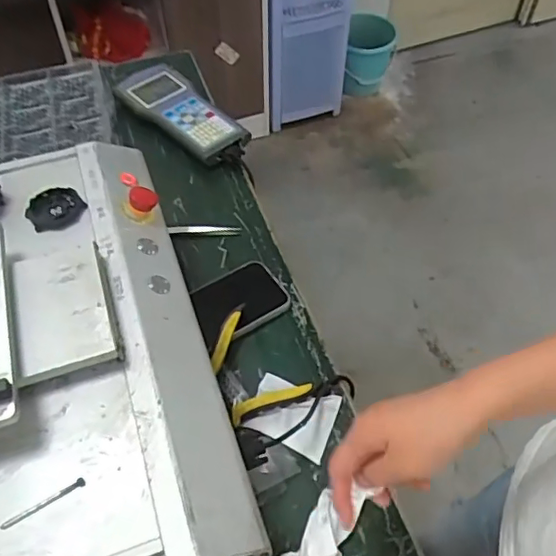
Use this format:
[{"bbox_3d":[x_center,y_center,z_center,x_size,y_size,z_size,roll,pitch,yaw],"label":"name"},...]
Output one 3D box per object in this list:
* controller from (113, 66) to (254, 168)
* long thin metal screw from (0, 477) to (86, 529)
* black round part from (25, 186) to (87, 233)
[{"bbox_3d":[-0.147,-0.257,0.869,0.250,0.034,0.095,37,61,25],"label":"controller"},{"bbox_3d":[-0.165,0.159,0.391,0.059,0.004,0.006,-27,57,-19],"label":"long thin metal screw"},{"bbox_3d":[-0.227,-0.070,0.565,0.054,0.007,0.054,0,53,0],"label":"black round part"}]

